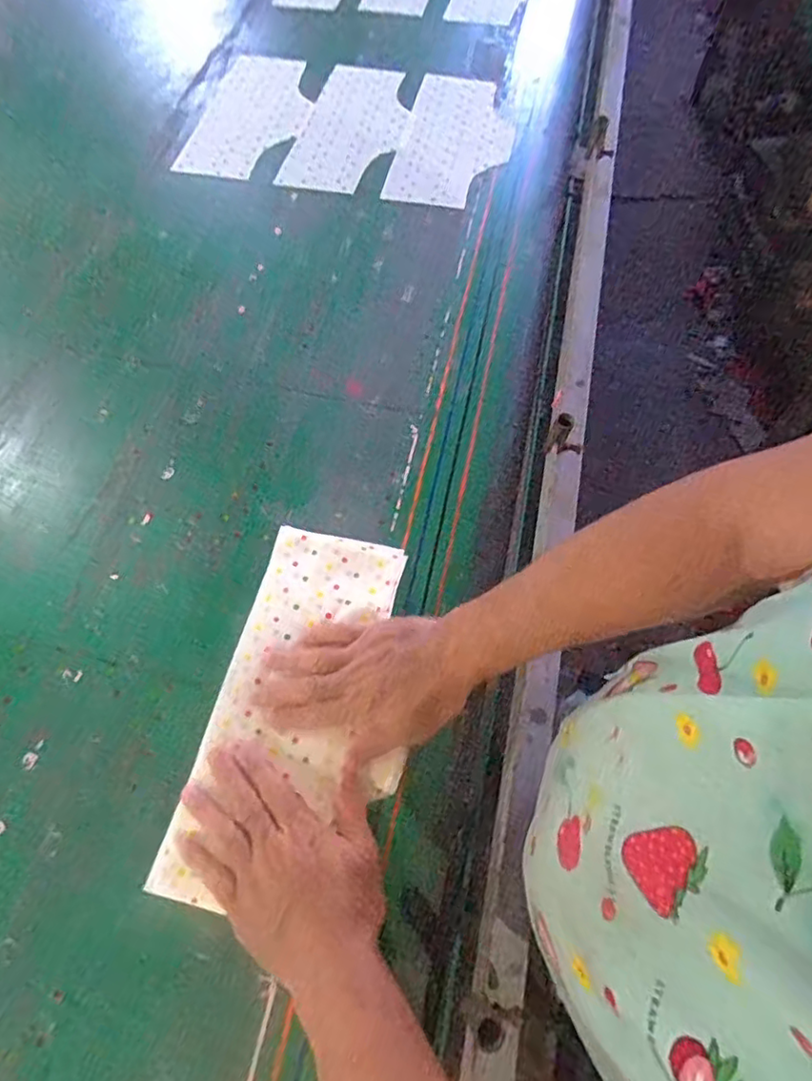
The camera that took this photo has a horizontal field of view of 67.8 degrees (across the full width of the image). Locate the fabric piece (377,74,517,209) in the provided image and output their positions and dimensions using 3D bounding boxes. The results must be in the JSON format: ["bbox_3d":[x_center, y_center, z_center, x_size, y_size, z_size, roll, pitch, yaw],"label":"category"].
[{"bbox_3d":[0.077,-0.611,0.917,0.164,0.007,0.318,11,64,8],"label":"fabric piece"}]

